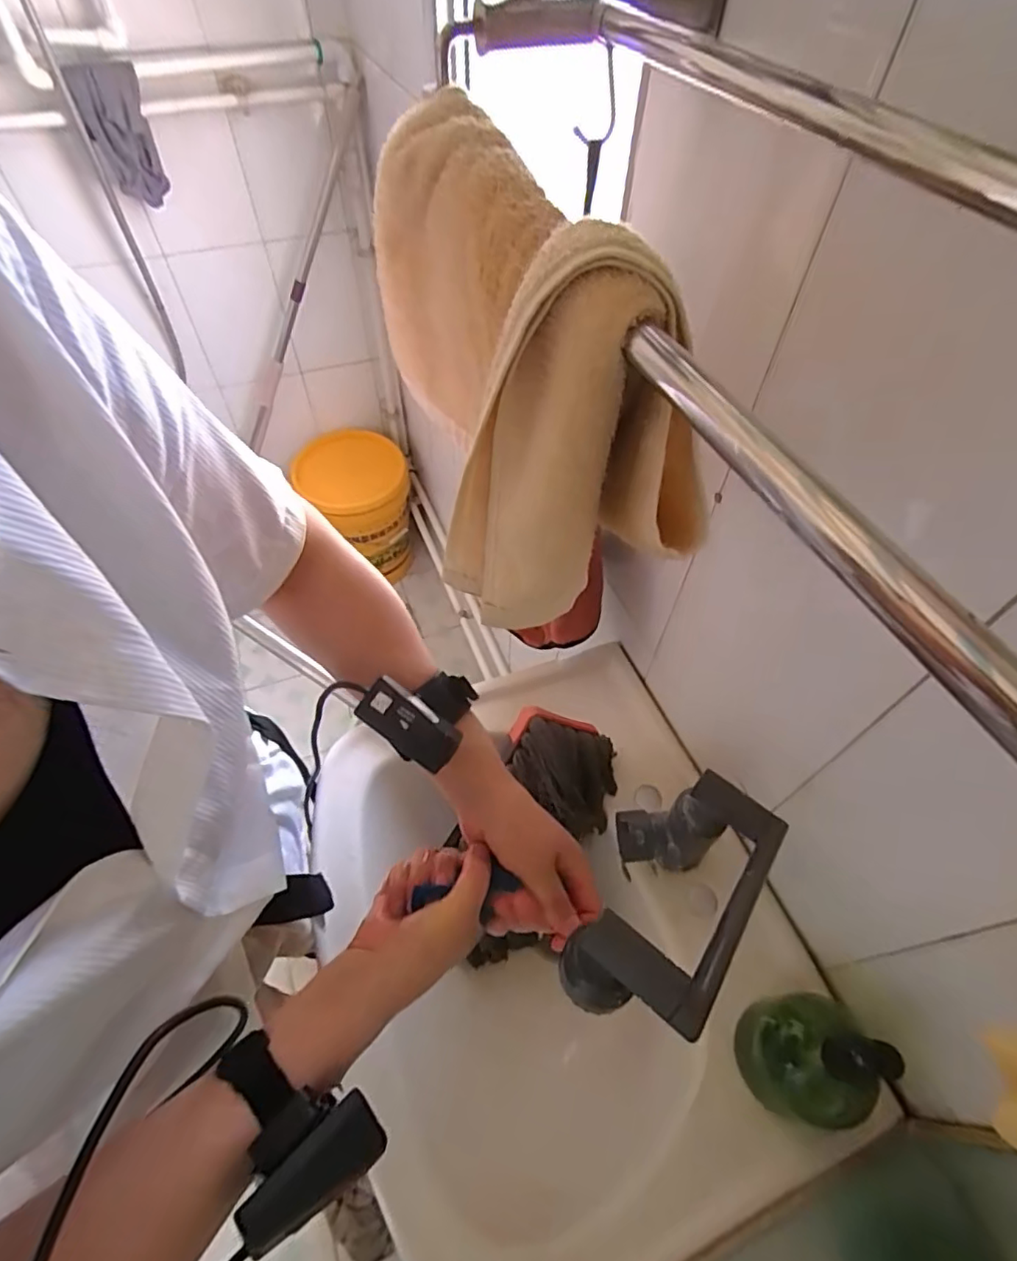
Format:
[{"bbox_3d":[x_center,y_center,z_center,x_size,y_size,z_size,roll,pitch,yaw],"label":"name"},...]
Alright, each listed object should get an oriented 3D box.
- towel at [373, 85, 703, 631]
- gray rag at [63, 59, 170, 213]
[{"bbox_3d":[-0.008,-0.144,0.324,0.102,0.168,0.267,-18,57,-13],"label":"towel"},{"bbox_3d":[-0.625,-0.801,0.956,0.099,0.177,0.042,-20,57,-15],"label":"gray rag"}]

